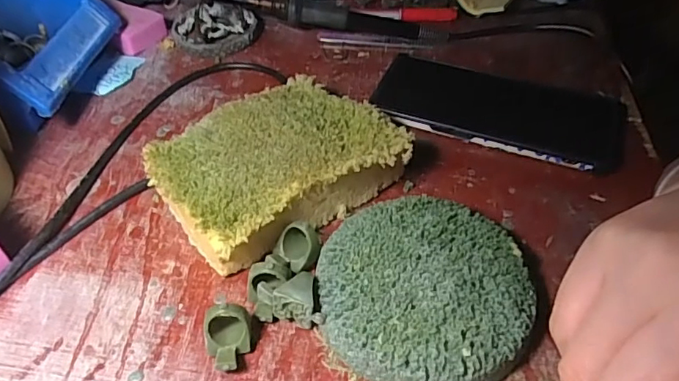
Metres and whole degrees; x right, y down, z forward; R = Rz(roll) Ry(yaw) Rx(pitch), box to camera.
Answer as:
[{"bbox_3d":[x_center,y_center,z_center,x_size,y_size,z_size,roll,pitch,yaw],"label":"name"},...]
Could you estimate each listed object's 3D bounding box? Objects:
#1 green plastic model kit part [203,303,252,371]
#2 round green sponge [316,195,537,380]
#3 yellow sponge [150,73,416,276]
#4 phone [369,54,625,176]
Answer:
[{"bbox_3d":[-0.050,0.068,0.237,0.021,0.025,0.023,0,46,0],"label":"green plastic model kit part"},{"bbox_3d":[0.041,0.048,0.257,0.098,0.025,0.100,0,46,0],"label":"round green sponge"},{"bbox_3d":[-0.035,-0.014,0.305,0.135,0.043,0.092,-28,52,-25],"label":"yellow sponge"},{"bbox_3d":[0.113,-0.061,0.372,0.166,0.011,0.088,18,48,16],"label":"phone"}]

